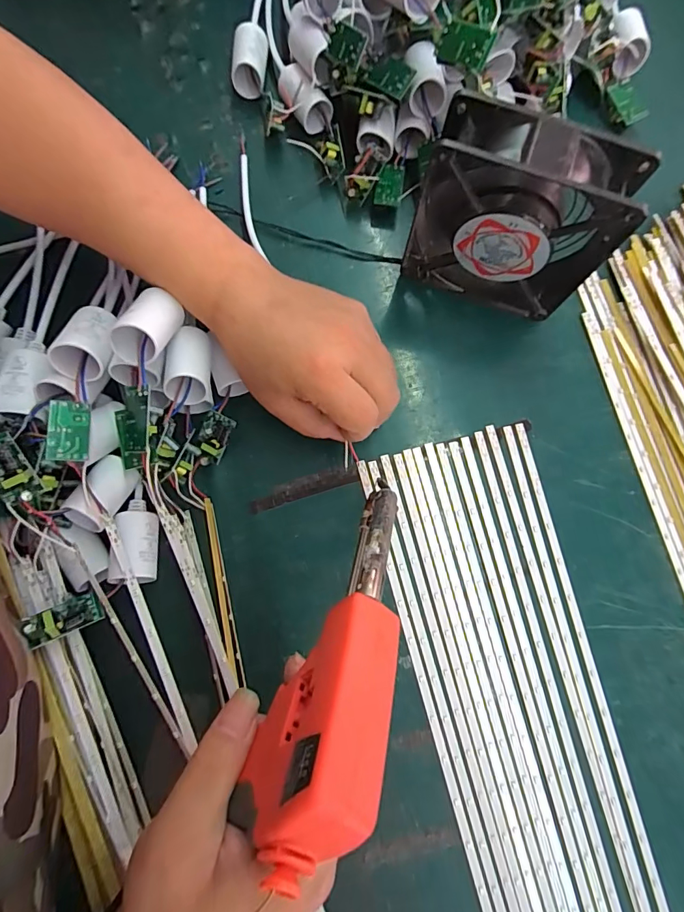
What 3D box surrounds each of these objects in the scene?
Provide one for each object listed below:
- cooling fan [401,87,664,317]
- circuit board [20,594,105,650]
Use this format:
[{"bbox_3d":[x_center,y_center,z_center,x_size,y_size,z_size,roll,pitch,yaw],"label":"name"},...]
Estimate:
[{"bbox_3d":[0.110,-0.151,0.289,0.118,0.121,0.038,19,80,3],"label":"cooling fan"},{"bbox_3d":[-0.162,0.095,0.253,0.038,0.011,0.018,-17,78,-39],"label":"circuit board"}]

